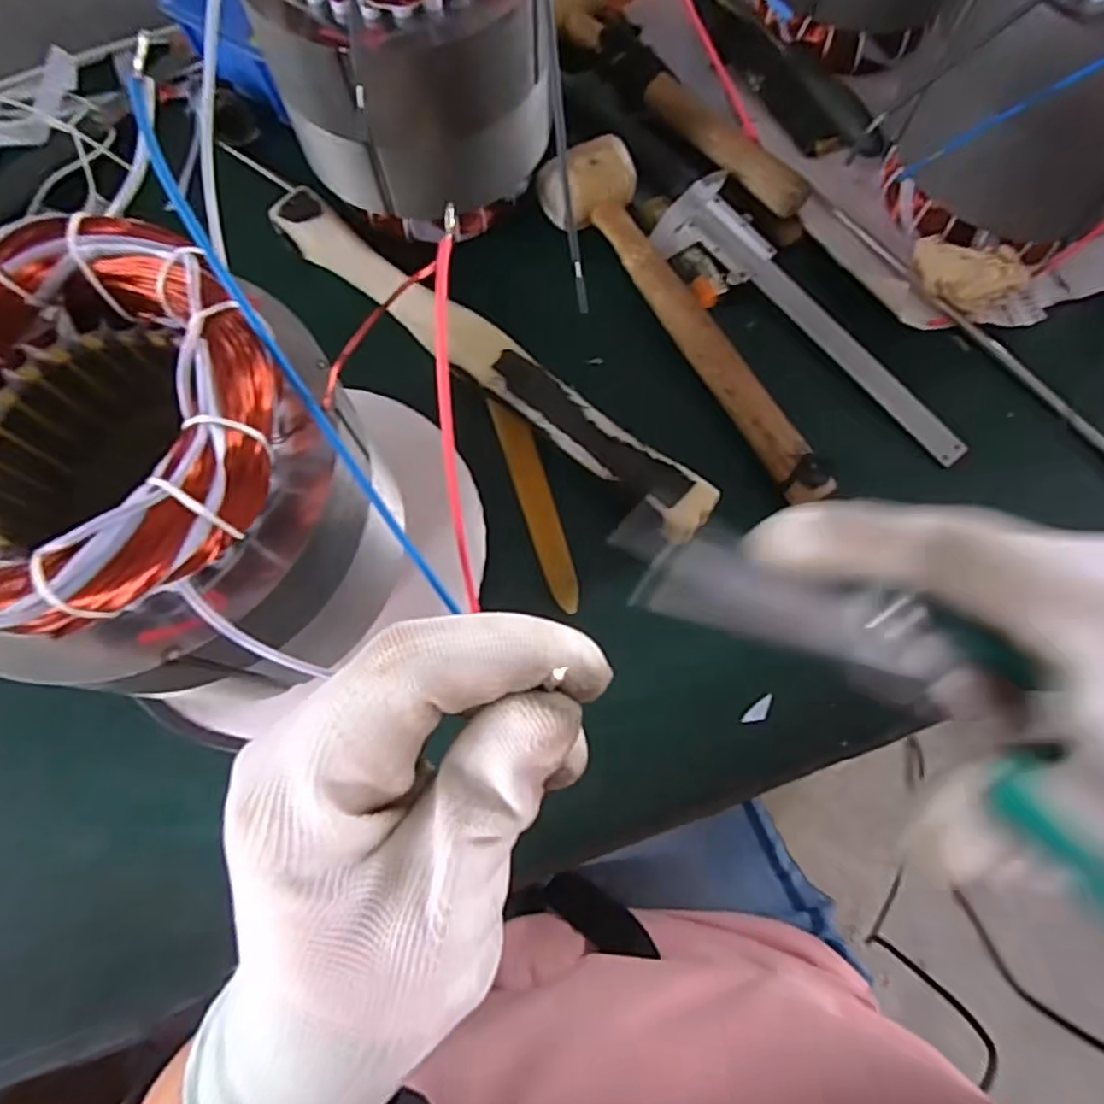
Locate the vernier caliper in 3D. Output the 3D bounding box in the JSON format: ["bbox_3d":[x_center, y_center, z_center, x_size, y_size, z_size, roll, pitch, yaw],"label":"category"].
[{"bbox_3d":[0.159,-0.140,0.397,0.225,0.009,0.057,45,100,8],"label":"vernier caliper"}]

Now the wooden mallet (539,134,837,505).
[{"bbox_3d":[0.084,-0.137,0.390,0.057,0.045,0.258,-32,76,-8],"label":"wooden mallet"}]

